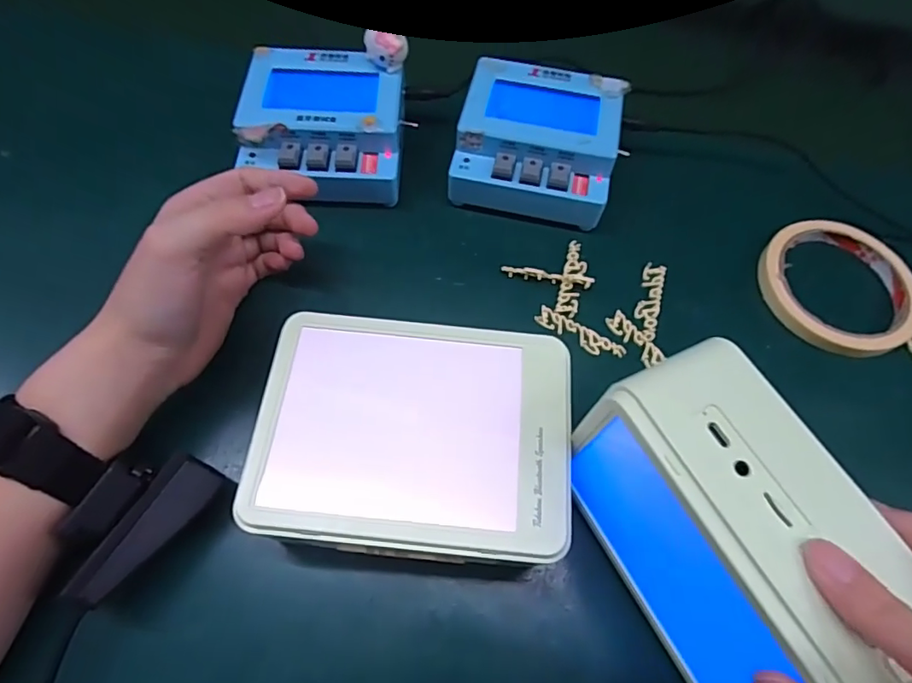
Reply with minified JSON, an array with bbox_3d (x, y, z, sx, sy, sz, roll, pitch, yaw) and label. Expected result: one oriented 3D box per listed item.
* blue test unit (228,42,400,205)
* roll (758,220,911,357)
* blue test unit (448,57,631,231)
[{"bbox_3d":[-0.087,-0.142,0.347,0.102,0.042,0.101,4,61,-1],"label":"blue test unit"},{"bbox_3d":[0.241,-0.033,0.328,0.094,0.020,0.094,2,61,-3],"label":"roll"},{"bbox_3d":[0.054,-0.131,0.353,0.101,0.051,0.101,11,61,2],"label":"blue test unit"}]

